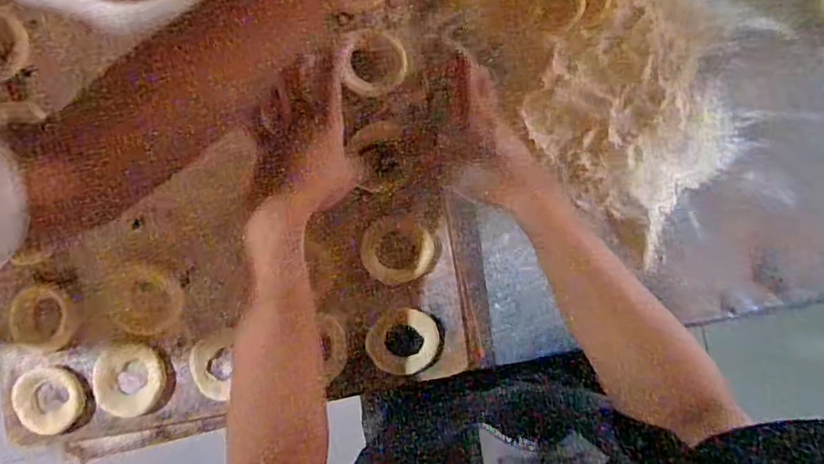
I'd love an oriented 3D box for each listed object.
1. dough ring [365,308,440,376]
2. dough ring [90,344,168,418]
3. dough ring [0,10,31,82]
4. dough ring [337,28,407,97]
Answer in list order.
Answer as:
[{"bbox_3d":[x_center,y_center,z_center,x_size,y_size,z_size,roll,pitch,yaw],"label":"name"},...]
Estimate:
[{"bbox_3d":[-0.008,0.100,0.530,0.065,0.011,0.058,-6,90,-1],"label":"dough ring"},{"bbox_3d":[-0.255,0.133,0.521,0.065,0.013,0.059,23,89,-1],"label":"dough ring"},{"bbox_3d":[-0.376,-0.168,0.523,0.052,0.014,0.062,21,89,-1],"label":"dough ring"},{"bbox_3d":[-0.034,-0.156,0.534,0.060,0.015,0.062,0,90,-1],"label":"dough ring"}]

